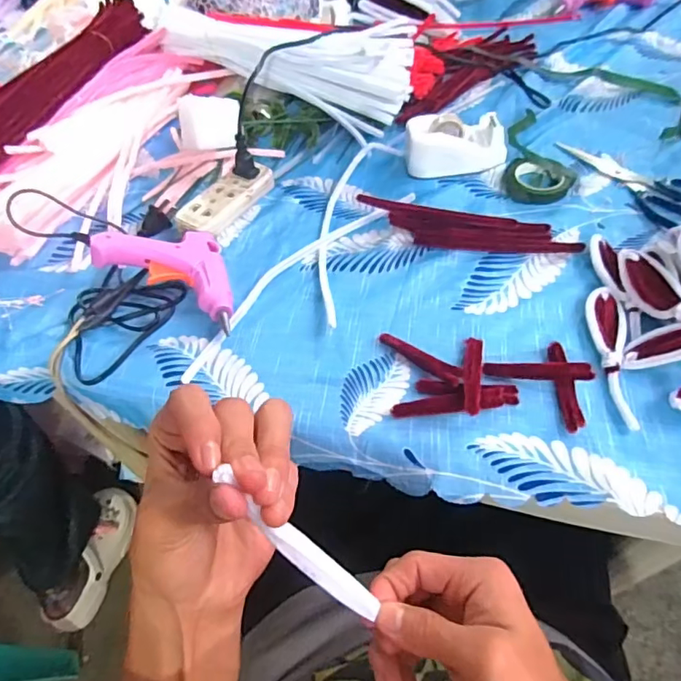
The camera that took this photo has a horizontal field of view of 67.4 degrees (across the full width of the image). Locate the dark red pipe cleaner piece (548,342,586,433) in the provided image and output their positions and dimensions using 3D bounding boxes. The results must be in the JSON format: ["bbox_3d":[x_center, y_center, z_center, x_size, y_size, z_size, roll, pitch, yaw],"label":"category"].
[{"bbox_3d":[0.162,0.032,0.369,0.013,0.008,0.072,-1,54,4],"label":"dark red pipe cleaner piece"}]

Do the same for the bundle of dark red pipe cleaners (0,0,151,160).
[{"bbox_3d":[-0.310,-0.287,0.557,0.052,0.036,0.316,15,57,16],"label":"bundle of dark red pipe cleaners"}]

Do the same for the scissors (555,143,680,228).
[{"bbox_3d":[0.300,-0.163,0.510,0.074,0.007,0.170,-29,57,-15],"label":"scissors"}]

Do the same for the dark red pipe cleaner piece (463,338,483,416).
[{"bbox_3d":[0.098,0.024,0.376,0.013,0.006,0.076,7,43,10],"label":"dark red pipe cleaner piece"}]

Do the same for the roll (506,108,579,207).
[{"bbox_3d":[0.208,-0.193,0.531,0.065,0.015,0.142,8,56,11],"label":"roll"}]

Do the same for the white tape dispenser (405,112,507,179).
[{"bbox_3d":[0.121,-0.205,0.536,0.101,0.038,0.055,-1,54,5],"label":"white tape dispenser"}]

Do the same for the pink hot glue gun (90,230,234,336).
[{"bbox_3d":[-0.137,-0.070,0.450,0.128,0.021,0.086,26,45,3],"label":"pink hot glue gun"}]

